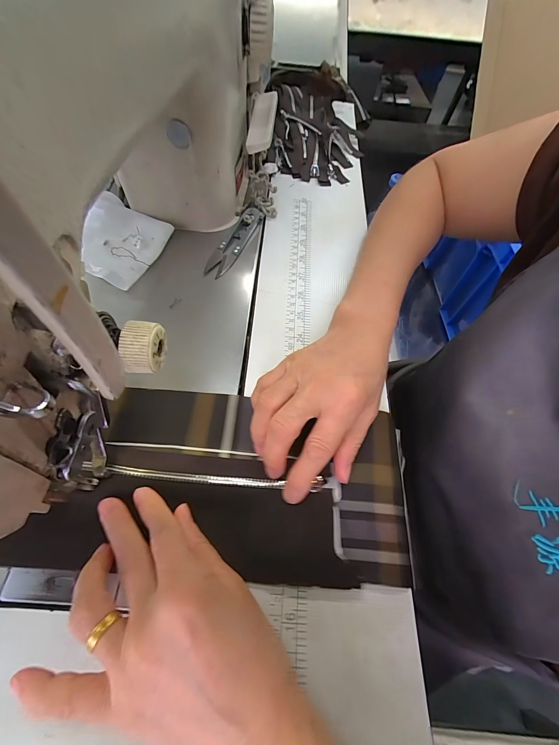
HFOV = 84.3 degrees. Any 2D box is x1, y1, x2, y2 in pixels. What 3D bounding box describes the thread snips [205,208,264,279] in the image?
[{"bbox_3d":[-0.047,-0.138,0.320,0.024,0.012,0.099,22,61,6],"label":"thread snips"}]

